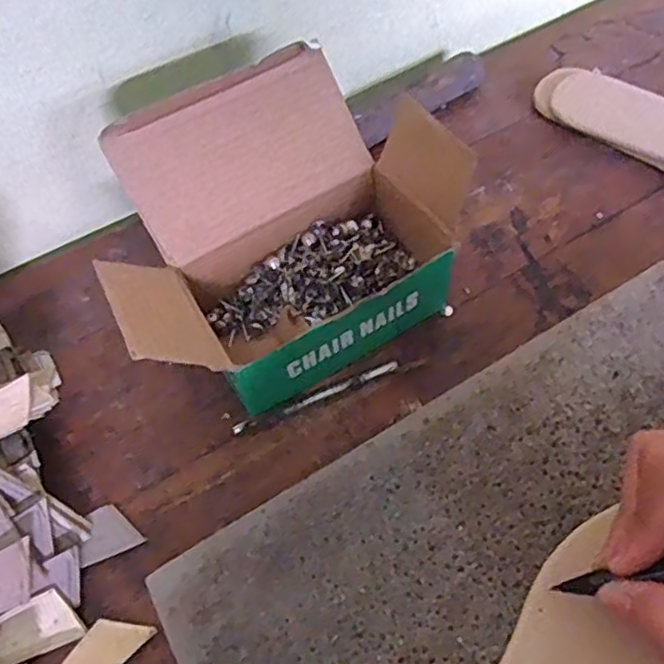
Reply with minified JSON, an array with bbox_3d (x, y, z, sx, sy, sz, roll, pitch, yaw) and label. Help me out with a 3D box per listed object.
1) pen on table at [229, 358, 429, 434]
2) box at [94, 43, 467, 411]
[{"bbox_3d":[-0.001,0.029,0.332,0.099,0.007,0.005,-21,59,-8],"label":"pen on table"},{"bbox_3d":[-0.027,-0.047,0.327,0.165,0.087,0.123,-29,60,-12],"label":"box"}]

